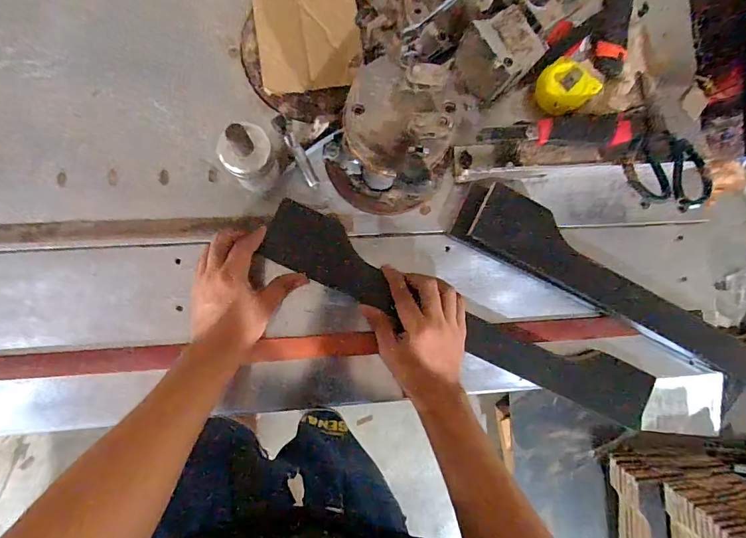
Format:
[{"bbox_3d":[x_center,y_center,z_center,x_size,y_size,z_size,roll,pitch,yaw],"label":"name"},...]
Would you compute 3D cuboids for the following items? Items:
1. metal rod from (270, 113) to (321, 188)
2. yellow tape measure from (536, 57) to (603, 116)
[{"bbox_3d":[-0.095,-0.146,0.497,0.015,0.018,0.094,-30,91,-7],"label":"metal rod"},{"bbox_3d":[0.259,-0.246,0.546,0.076,0.033,0.067,-35,91,-7],"label":"yellow tape measure"}]

